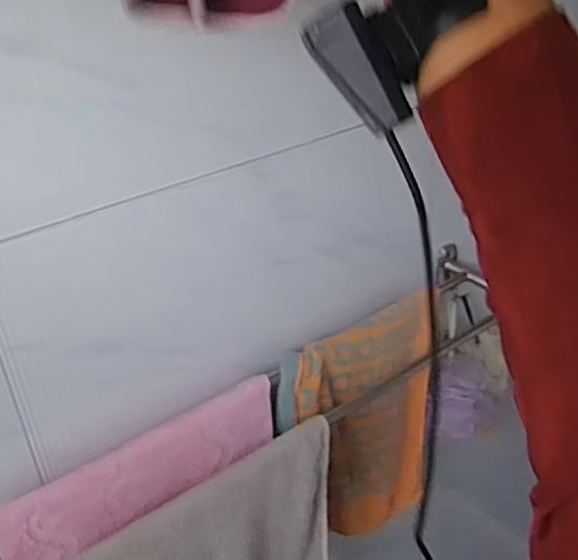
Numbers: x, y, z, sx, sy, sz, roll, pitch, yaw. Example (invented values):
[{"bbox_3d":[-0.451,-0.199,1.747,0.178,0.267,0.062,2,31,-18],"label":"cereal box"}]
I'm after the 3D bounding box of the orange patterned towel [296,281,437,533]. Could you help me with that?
[{"bbox_3d":[0.121,0.213,0.979,0.230,0.355,0.045,-24,35,-29],"label":"orange patterned towel"}]

